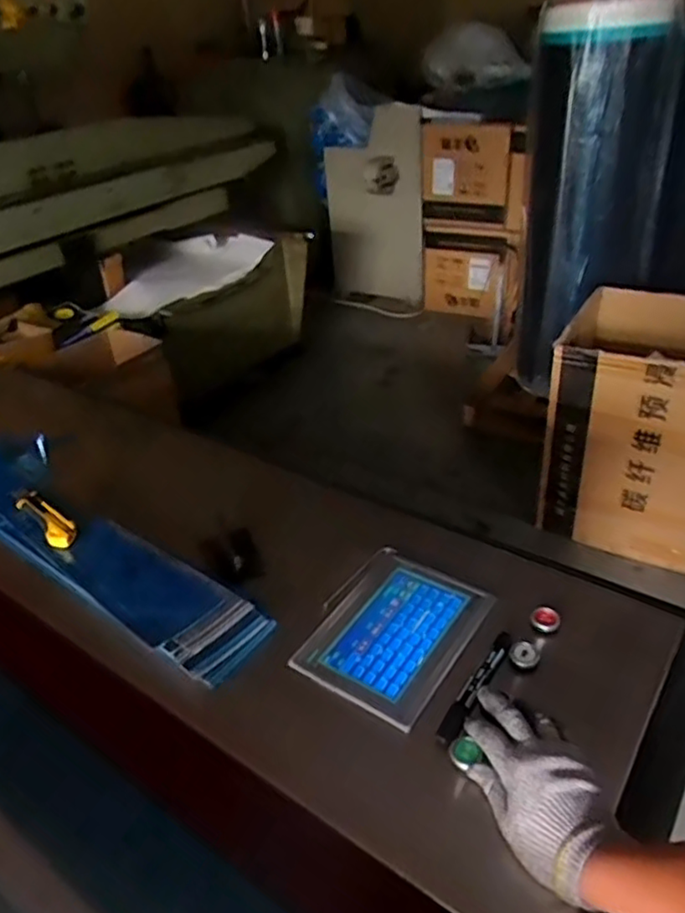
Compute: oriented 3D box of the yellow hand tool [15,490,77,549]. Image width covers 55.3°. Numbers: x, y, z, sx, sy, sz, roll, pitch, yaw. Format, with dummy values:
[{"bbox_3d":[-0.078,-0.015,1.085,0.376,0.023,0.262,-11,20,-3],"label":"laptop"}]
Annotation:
[{"bbox_3d":[-0.384,0.079,0.849,0.036,0.025,0.144,-30,41,-32],"label":"yellow hand tool"}]

